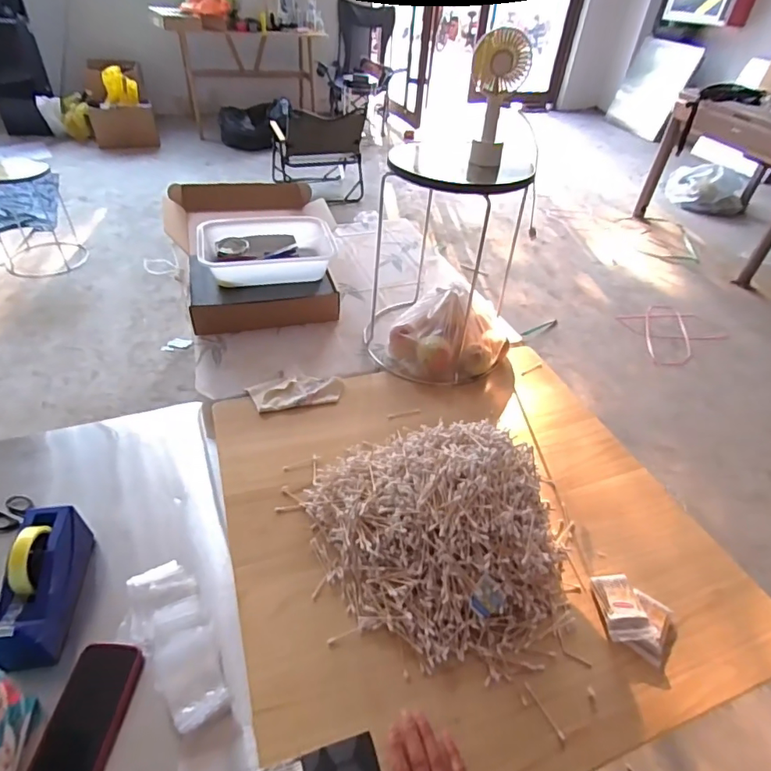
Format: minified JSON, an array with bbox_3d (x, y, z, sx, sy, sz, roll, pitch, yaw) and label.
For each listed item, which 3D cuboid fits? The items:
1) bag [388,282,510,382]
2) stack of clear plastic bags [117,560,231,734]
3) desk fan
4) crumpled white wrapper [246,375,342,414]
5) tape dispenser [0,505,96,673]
[{"bbox_3d":[0.157,-0.126,1.156,0.283,0.175,0.166,1,42,-5],"label":"bag"},{"bbox_3d":[-0.314,0.371,0.714,0.113,0.036,0.257,-21,48,-27],"label":"stack of clear plastic bags"},{"bbox_3d":[0.201,-0.531,0.938,0.089,0.244,0.085,8,42,3],"label":"desk fan"},{"bbox_3d":[-0.187,0.013,1.046,0.193,0.018,0.086,-10,44,-17],"label":"crumpled white wrapper"},{"bbox_3d":[-0.505,0.285,0.714,0.073,0.115,0.215,-5,43,-12],"label":"tape dispenser"}]

